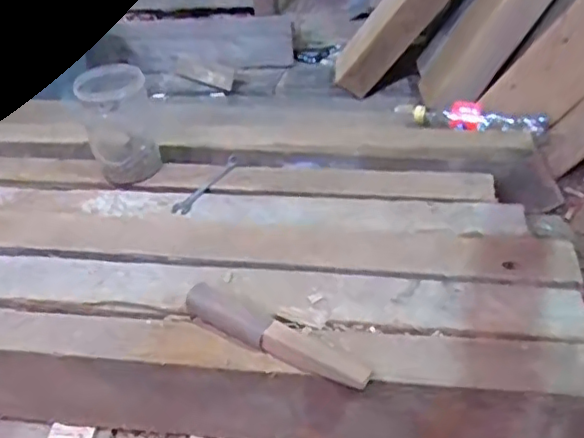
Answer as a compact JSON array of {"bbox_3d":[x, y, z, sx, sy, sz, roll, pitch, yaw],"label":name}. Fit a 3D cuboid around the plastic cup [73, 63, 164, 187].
[{"bbox_3d":[-0.256,-0.138,0.895,0.097,0.148,0.109,-13,40,-12],"label":"plastic cup"}]

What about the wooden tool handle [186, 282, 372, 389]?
[{"bbox_3d":[-0.018,0.127,0.627,0.214,0.040,0.028,21,45,26],"label":"wooden tool handle"}]

